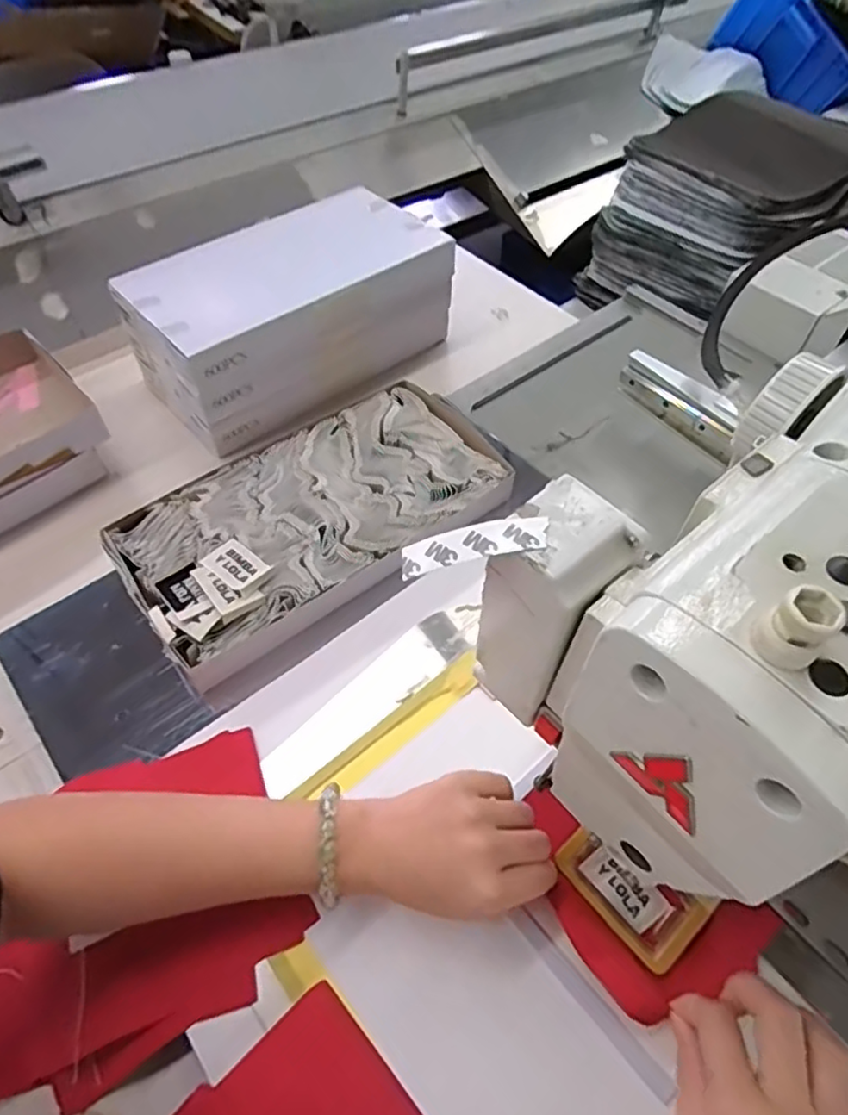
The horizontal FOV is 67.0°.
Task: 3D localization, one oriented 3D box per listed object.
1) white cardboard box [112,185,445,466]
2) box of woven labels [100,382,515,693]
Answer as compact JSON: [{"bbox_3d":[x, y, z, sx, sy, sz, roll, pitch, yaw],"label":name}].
[{"bbox_3d":[-0.127,-0.251,0.685,0.317,0.148,0.146,-36,63,-24],"label":"white cardboard box"},{"bbox_3d":[-0.083,-0.037,0.543,0.313,0.048,0.165,-31,61,-21],"label":"box of woven labels"}]

